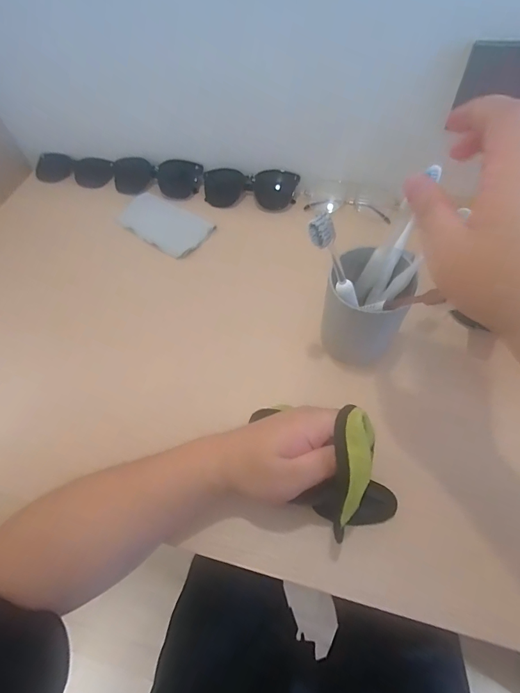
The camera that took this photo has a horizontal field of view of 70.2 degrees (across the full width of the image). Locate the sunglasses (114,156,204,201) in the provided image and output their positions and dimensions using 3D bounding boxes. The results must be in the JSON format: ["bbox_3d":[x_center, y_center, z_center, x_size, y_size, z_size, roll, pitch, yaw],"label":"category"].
[{"bbox_3d":[-0.160,-0.259,0.568,0.139,0.031,0.051,8,60,8],"label":"sunglasses"}]

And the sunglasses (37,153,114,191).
[{"bbox_3d":[-0.302,-0.284,0.593,0.139,0.026,0.053,15,62,12],"label":"sunglasses"}]

